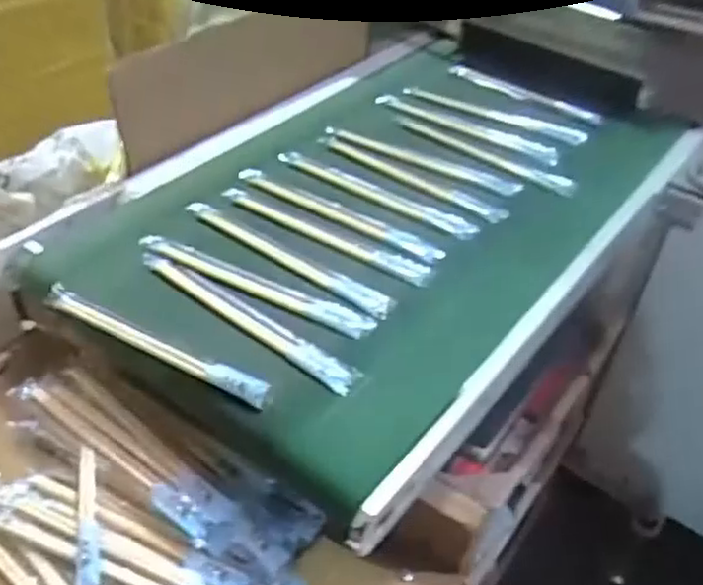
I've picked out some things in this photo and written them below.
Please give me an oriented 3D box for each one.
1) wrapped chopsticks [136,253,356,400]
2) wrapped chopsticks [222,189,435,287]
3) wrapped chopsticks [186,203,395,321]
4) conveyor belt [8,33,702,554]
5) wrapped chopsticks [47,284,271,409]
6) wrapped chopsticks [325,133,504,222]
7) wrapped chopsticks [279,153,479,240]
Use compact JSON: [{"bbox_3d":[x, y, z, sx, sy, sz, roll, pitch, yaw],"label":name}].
[{"bbox_3d":[-0.088,0.018,0.600,0.224,0.007,0.030,29,48,25],"label":"wrapped chopsticks"},{"bbox_3d":[-0.025,-0.056,0.695,0.224,0.009,0.028,22,45,18],"label":"wrapped chopsticks"},{"bbox_3d":[-0.061,-0.035,0.662,0.229,0.009,0.029,29,48,25],"label":"wrapped chopsticks"},{"bbox_3d":[0.050,-0.084,0.787,0.414,0.089,0.676,29,48,25],"label":"conveyor belt"},{"bbox_3d":[-0.159,0.035,0.577,0.224,0.008,0.018,24,46,21],"label":"wrapped chopsticks"},{"bbox_3d":[0.062,-0.124,0.779,0.228,0.007,0.030,30,48,25],"label":"wrapped chopsticks"},{"bbox_3d":[0.024,-0.102,0.752,0.222,0.011,0.026,25,46,22],"label":"wrapped chopsticks"}]

